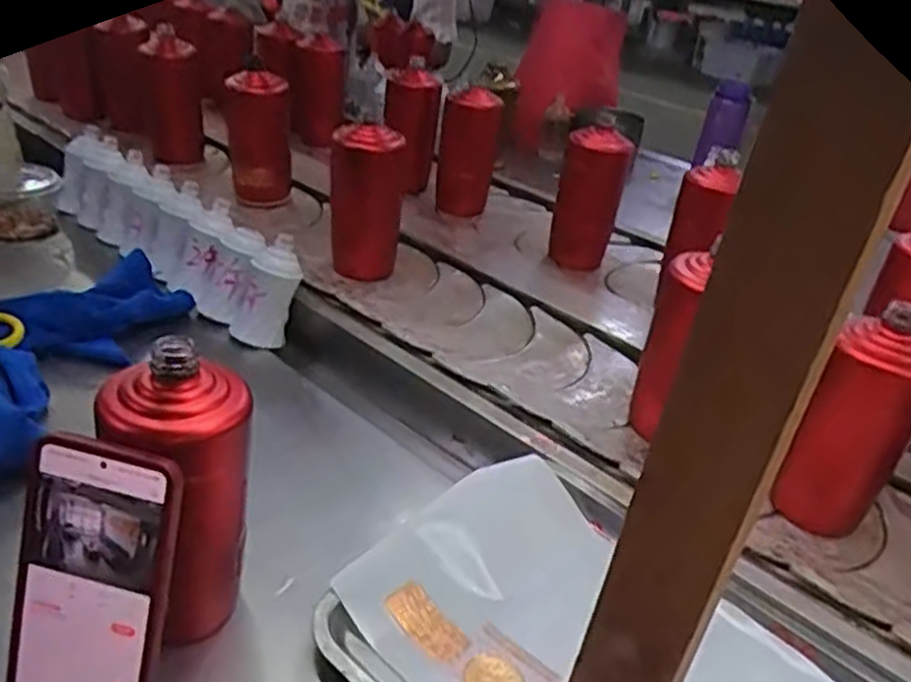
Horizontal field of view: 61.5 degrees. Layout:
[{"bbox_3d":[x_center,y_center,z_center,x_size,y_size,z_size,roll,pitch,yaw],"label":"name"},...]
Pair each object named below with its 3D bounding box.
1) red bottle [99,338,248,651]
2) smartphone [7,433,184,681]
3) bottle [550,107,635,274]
[{"bbox_3d":[-0.160,0.098,0.460,0.071,0.205,0.067,6,28,-3],"label":"red bottle"},{"bbox_3d":[-0.194,0.135,0.405,0.080,0.169,0.008,12,9,5],"label":"smartphone"},{"bbox_3d":[0.182,-0.199,1.031,0.079,0.183,0.066,18,30,17],"label":"bottle"}]

